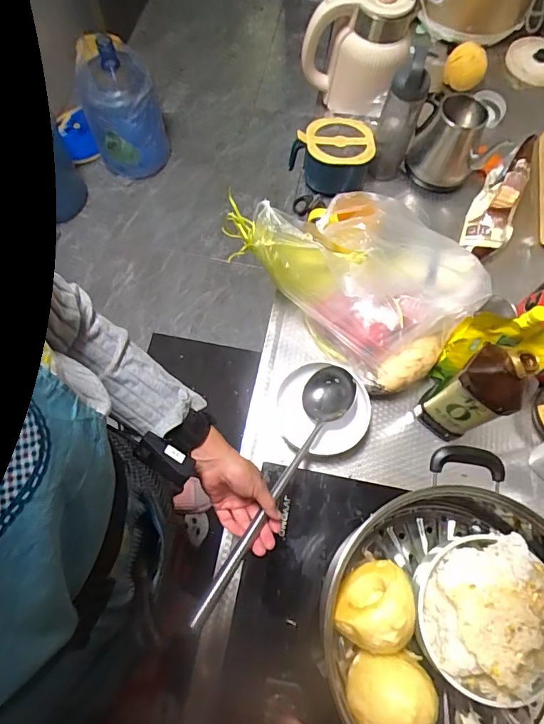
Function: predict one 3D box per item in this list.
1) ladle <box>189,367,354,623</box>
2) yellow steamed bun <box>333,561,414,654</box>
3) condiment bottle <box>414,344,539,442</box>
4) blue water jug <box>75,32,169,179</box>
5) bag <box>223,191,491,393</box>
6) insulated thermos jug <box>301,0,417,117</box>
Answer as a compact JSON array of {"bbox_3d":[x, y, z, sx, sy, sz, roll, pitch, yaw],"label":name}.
[{"bbox_3d":[0.013,0.175,0.670,0.074,0.079,0.412,28,55,8],"label":"ladle"},{"bbox_3d":[0.112,0.260,0.490,0.077,0.062,0.095,28,71,8],"label":"yellow steamed bun"},{"bbox_3d":[0.287,0.046,0.656,0.060,0.260,0.088,-34,74,-14],"label":"condiment bottle"},{"bbox_3d":[-0.537,-0.892,1.699,0.264,0.429,0.256,-19,71,-10],"label":"blue water jug"},{"bbox_3d":[0.147,-0.164,0.779,0.389,0.141,0.274,42,73,12],"label":"bag"},{"bbox_3d":[0.157,-0.596,0.910,0.199,0.198,0.161,9,69,1],"label":"insulated thermos jug"}]

